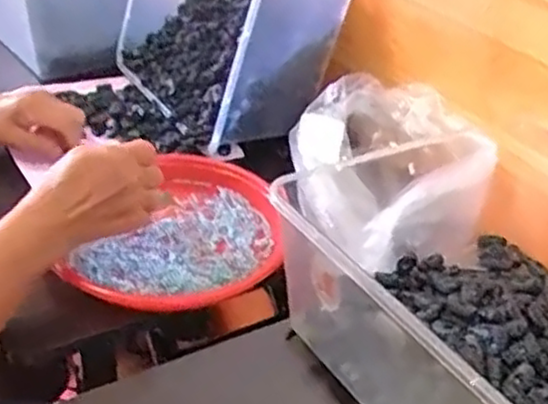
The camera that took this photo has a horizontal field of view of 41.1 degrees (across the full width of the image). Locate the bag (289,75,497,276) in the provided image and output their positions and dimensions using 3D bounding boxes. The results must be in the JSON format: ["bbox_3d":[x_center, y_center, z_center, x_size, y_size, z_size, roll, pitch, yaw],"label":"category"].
[{"bbox_3d":[0.114,-0.043,0.765,0.179,0.097,0.247,-4,35,-12],"label":"bag"}]

